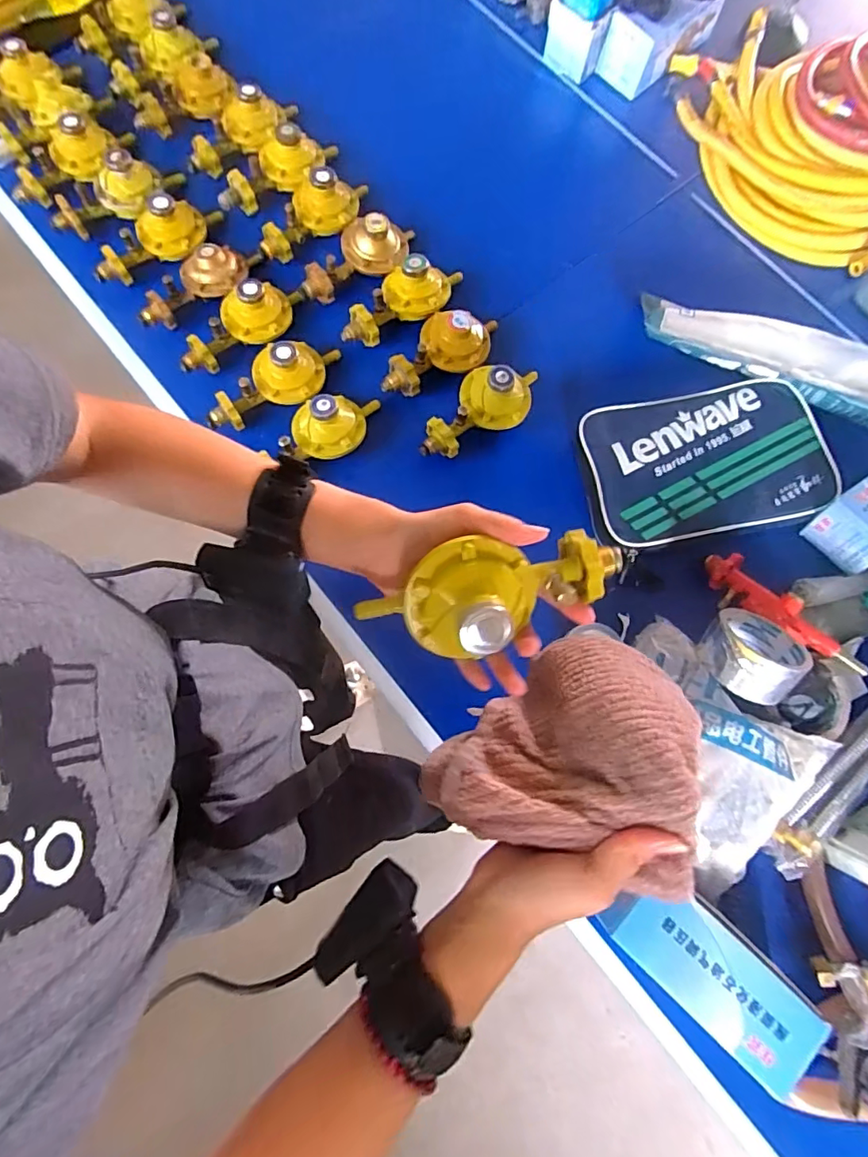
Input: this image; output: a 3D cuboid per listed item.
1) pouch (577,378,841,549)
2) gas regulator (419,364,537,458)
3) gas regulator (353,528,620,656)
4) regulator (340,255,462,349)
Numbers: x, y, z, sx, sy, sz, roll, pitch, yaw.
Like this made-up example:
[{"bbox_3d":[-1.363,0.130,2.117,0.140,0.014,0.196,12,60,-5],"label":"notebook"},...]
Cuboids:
[{"bbox_3d":[0.316,-0.135,0.625,0.282,0.038,0.177,-11,77,-4],"label":"pouch"},{"bbox_3d":[0.057,-0.210,0.626,0.174,0.055,0.081,-25,78,-7],"label":"gas regulator"},{"bbox_3d":[0.042,0.010,0.334,0.167,0.052,0.062,-13,77,-13],"label":"gas regulator"},{"bbox_3d":[-0.038,-0.351,0.660,0.167,0.055,0.070,-21,78,-6],"label":"regulator"}]

